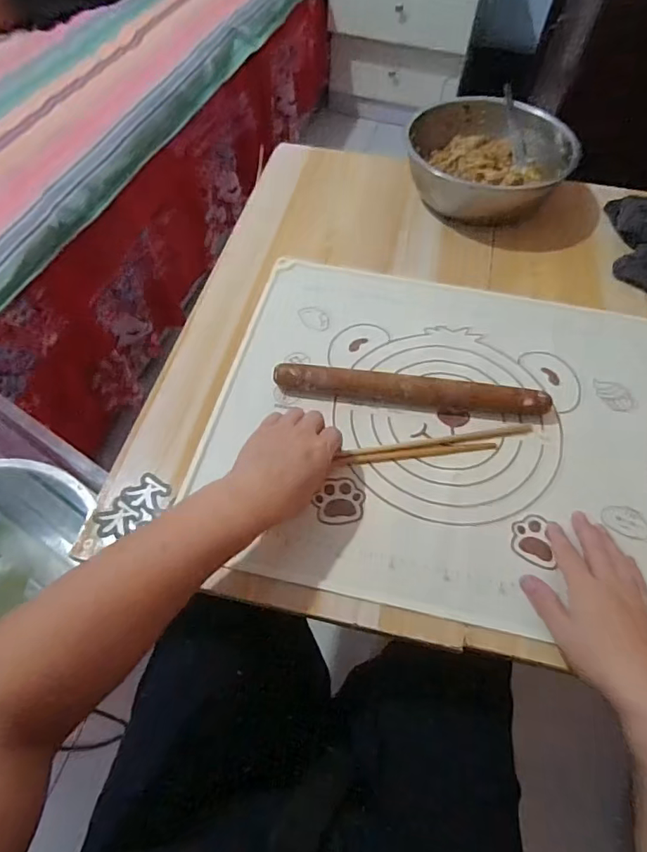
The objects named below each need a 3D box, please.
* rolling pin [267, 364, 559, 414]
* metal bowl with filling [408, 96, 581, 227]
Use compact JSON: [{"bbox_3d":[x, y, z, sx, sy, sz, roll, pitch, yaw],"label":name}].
[{"bbox_3d":[0.090,-0.034,0.541,0.277,0.036,0.025,7,58,2],"label":"rolling pin"},{"bbox_3d":[0.225,-0.381,0.735,0.205,0.082,0.214,1,58,-2],"label":"metal bowl with filling"}]

